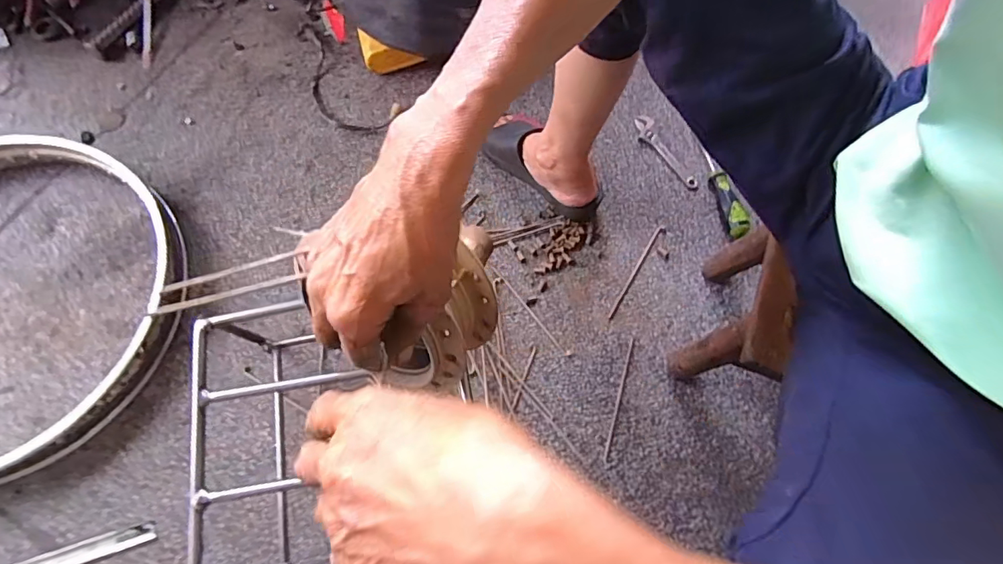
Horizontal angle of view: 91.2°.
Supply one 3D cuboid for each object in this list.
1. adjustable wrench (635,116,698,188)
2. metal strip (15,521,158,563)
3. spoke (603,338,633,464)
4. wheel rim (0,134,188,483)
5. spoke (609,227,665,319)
[{"bbox_3d":[0.255,-0.204,0.770,0.031,0.011,0.142,-27,72,-10],"label":"adjustable wrench"},{"bbox_3d":[-0.480,0.309,0.559,0.162,0.004,0.025,-16,71,-7],"label":"metal strip"},{"bbox_3d":[0.152,0.149,0.630,0.006,0.004,0.160,17,70,6],"label":"spoke"},{"bbox_3d":[-0.674,0.025,0.642,0.471,0.060,0.454,-39,75,-14],"label":"wheel rim"},{"bbox_3d":[0.196,-0.016,0.714,0.008,0.006,0.171,31,72,10],"label":"spoke"}]

